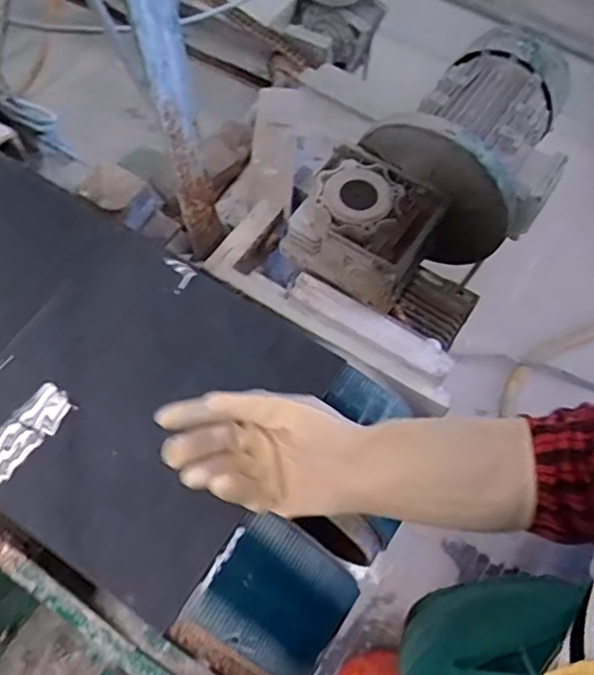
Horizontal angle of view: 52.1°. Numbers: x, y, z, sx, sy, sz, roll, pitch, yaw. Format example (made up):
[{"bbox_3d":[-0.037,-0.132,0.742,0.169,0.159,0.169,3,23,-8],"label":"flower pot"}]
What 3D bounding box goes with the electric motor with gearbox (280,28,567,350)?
[{"bbox_3d":[0.178,-0.179,0.740,0.207,0.222,0.375,36,70,15],"label":"electric motor with gearbox"}]

